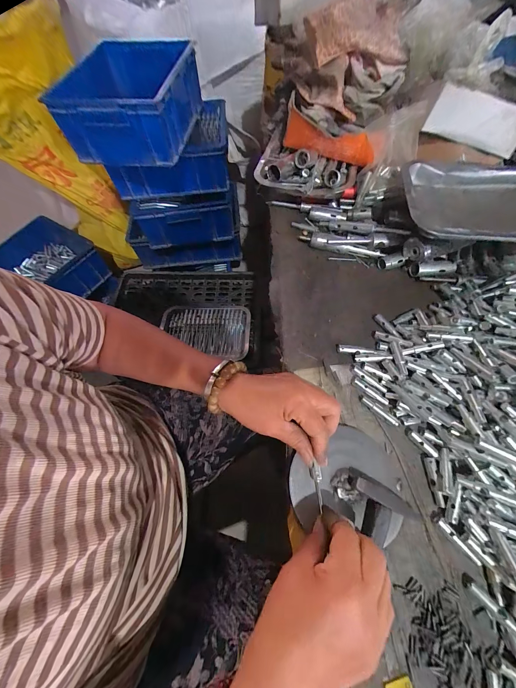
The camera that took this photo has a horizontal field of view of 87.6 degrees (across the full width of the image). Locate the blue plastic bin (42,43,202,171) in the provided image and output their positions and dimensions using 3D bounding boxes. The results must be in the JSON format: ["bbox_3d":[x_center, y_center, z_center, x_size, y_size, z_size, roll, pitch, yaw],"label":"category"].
[{"bbox_3d":[-0.293,-0.582,0.647,0.260,0.130,0.326,6,63,3],"label":"blue plastic bin"}]

